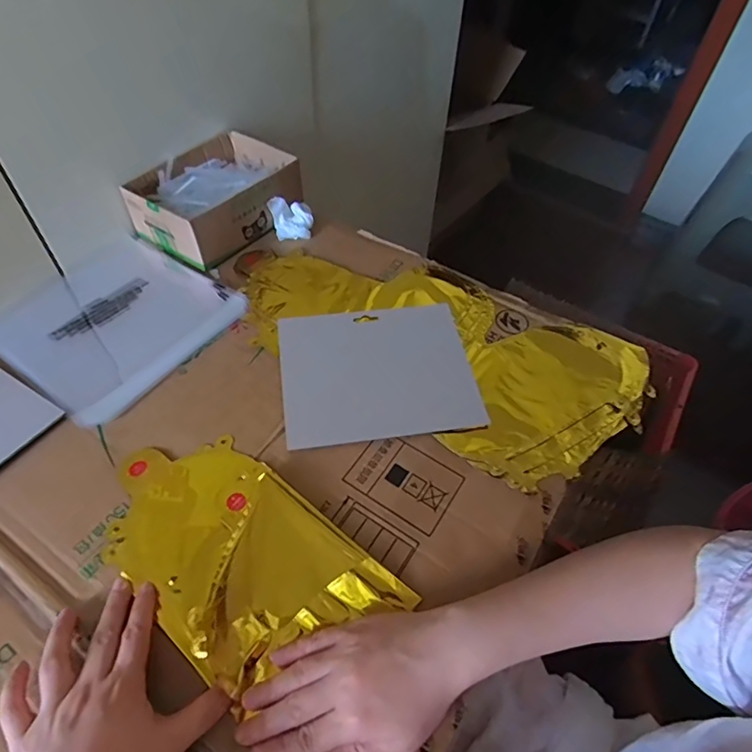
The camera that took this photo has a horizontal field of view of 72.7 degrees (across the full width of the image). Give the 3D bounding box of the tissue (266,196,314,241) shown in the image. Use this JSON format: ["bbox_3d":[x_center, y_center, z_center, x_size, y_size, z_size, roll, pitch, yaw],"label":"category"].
[{"bbox_3d":[-0.107,-0.202,0.648,0.051,0.041,0.044,-7,52,-9],"label":"tissue"}]

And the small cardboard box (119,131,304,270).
[{"bbox_3d":[-0.198,-0.226,0.645,0.140,0.065,0.190,34,57,22],"label":"small cardboard box"}]

